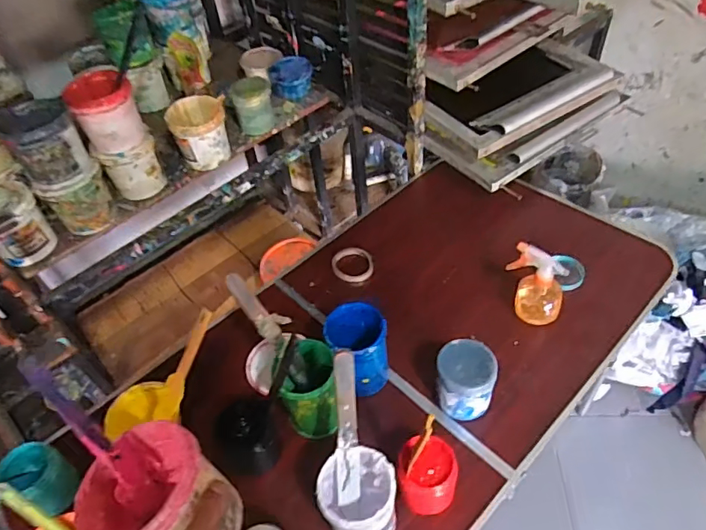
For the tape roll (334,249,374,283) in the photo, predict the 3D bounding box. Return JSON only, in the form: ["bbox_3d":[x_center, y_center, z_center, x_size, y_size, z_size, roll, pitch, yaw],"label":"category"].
[{"bbox_3d":[-0.001,-0.002,1.099,0.082,0.017,0.094,-22,51,-13],"label":"tape roll"}]

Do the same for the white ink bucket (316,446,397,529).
[{"bbox_3d":[0.011,0.335,0.710,0.098,0.182,0.100,-3,49,3],"label":"white ink bucket"}]

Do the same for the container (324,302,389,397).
[{"bbox_3d":[0.012,0.147,0.863,0.101,0.151,0.097,-12,49,-4],"label":"container"}]

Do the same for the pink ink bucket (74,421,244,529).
[{"bbox_3d":[-0.197,0.239,0.523,0.137,0.105,0.118,16,52,18],"label":"pink ink bucket"}]

